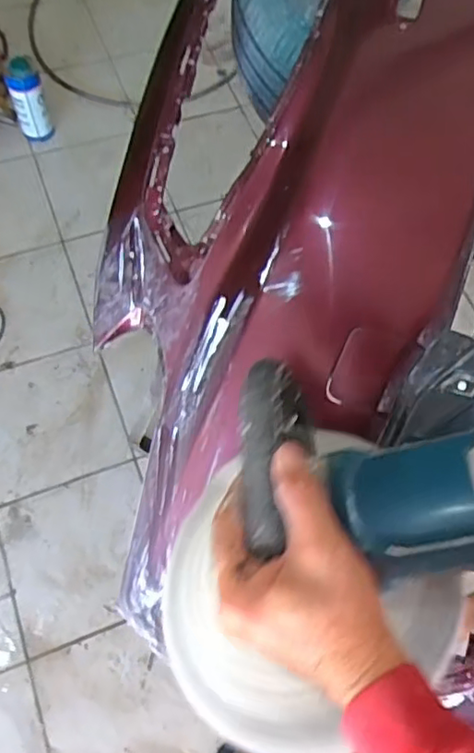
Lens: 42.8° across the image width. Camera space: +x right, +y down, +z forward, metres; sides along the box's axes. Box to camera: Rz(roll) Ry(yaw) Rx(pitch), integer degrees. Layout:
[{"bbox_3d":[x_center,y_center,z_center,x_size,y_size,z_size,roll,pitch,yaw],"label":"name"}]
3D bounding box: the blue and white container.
[{"bbox_3d":[-0.529,-0.702,1.538,0.084,0.196,0.078,2,65,-3],"label":"blue and white container"}]

